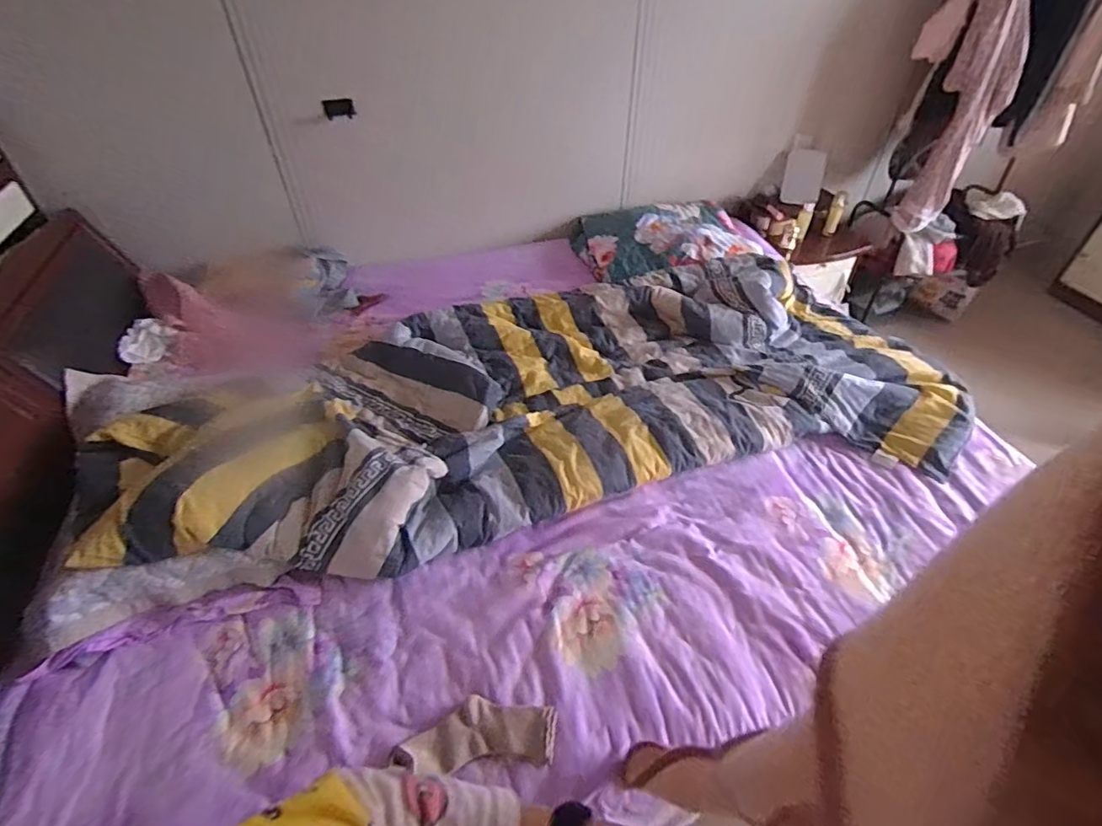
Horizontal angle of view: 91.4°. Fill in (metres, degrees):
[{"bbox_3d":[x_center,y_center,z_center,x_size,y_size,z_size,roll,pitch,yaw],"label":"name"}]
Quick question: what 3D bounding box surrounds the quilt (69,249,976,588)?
[{"bbox_3d":[0.004,-0.083,1.371,1.979,0.197,0.879,-7,44,-7],"label":"quilt"}]

